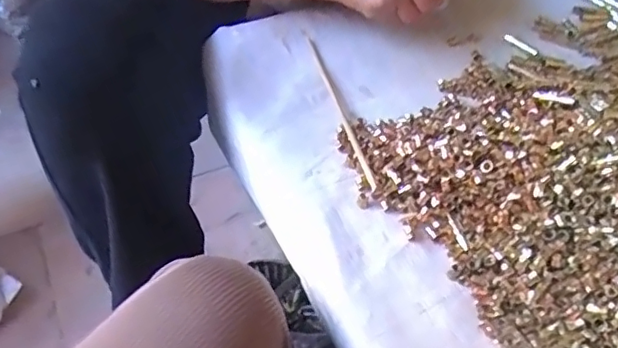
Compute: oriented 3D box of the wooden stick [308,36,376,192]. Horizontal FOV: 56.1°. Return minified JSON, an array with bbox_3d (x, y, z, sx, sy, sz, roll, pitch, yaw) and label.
[{"bbox_3d":[0.028,-0.067,0.544,0.008,0.006,0.214,-9,51,-10],"label":"wooden stick"}]

